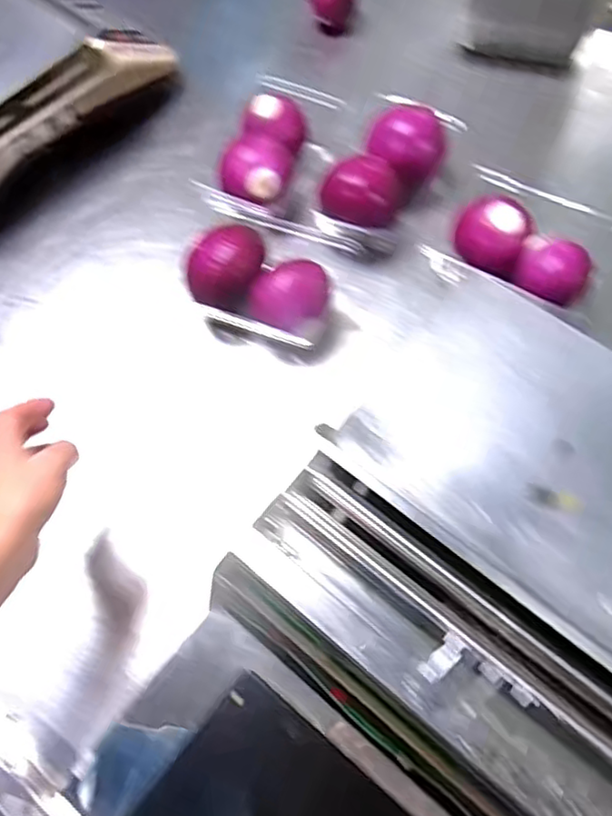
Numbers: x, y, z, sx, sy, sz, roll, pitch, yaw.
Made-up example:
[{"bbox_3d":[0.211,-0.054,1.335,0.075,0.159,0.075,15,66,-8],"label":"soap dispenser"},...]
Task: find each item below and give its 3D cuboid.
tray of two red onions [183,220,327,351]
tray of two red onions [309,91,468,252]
[{"bbox_3d":[-0.043,-0.111,0.607,0.133,0.080,0.085,18,67,12],"label":"tray of two red onions"},{"bbox_3d":[0.089,-0.243,0.664,0.103,0.073,0.170,29,70,16],"label":"tray of two red onions"}]

